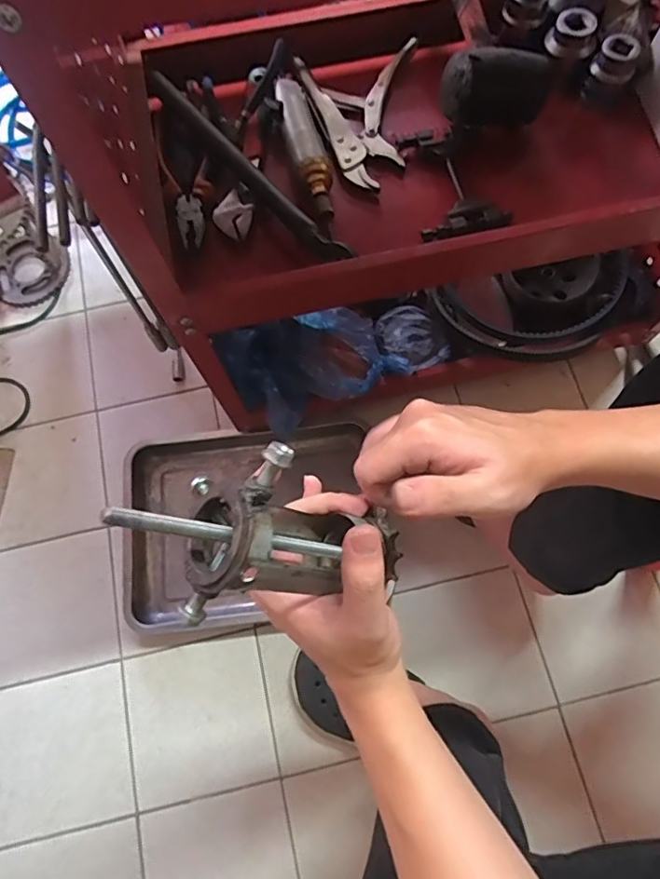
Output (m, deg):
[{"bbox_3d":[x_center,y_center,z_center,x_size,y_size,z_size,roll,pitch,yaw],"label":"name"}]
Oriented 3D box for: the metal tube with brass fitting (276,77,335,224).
[{"bbox_3d":[-0.021,-0.310,0.575,0.036,0.031,0.170,-17,73,-4],"label":"metal tube with brass fitting"}]

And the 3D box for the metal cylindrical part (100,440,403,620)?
[{"bbox_3d":[-0.032,0.047,0.263,0.067,0.151,0.062,-22,68,36],"label":"metal cylindrical part"}]

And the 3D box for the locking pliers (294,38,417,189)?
[{"bbox_3d":[0.045,-0.374,0.611,0.136,0.028,0.189,-10,73,-2],"label":"locking pliers"}]

